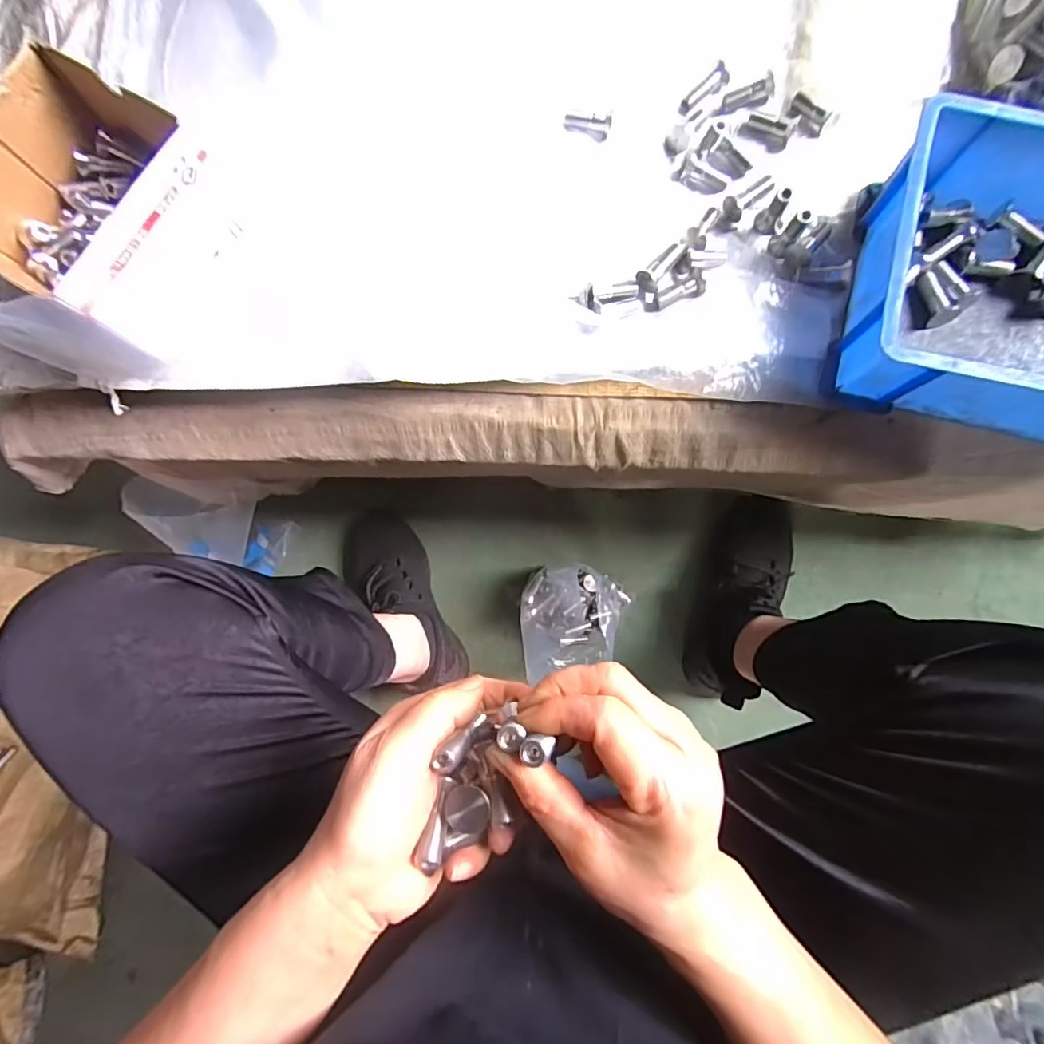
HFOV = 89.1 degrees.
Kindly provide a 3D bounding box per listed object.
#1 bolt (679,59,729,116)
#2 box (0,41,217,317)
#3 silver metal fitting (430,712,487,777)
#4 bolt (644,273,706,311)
[{"bbox_3d":[0.135,-0.319,0.389,0.016,0.008,0.044,44,90,7],"label":"bolt"},{"bbox_3d":[-0.281,-0.208,0.354,0.144,0.092,0.129,33,89,7],"label":"box"},{"bbox_3d":[-0.027,0.100,0.243,0.009,0.034,0.008,42,116,7],"label":"silver metal fitting"},{"bbox_3d":[0.107,-0.160,0.371,0.041,0.010,0.013,-12,84,4],"label":"bolt"}]

